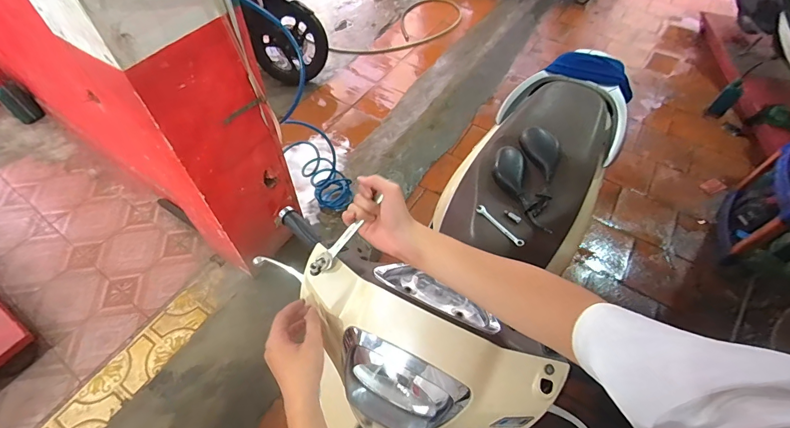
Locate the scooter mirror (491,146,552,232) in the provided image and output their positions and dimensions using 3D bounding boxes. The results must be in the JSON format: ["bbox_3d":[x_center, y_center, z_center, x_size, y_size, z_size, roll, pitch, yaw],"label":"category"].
[{"bbox_3d":[0.340,-0.078,1.040,0.098,0.054,0.294,-8,56,-8],"label":"scooter mirror"}]

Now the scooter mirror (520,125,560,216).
[{"bbox_3d":[0.415,-0.134,1.067,0.098,0.074,0.290,5,55,1],"label":"scooter mirror"}]

